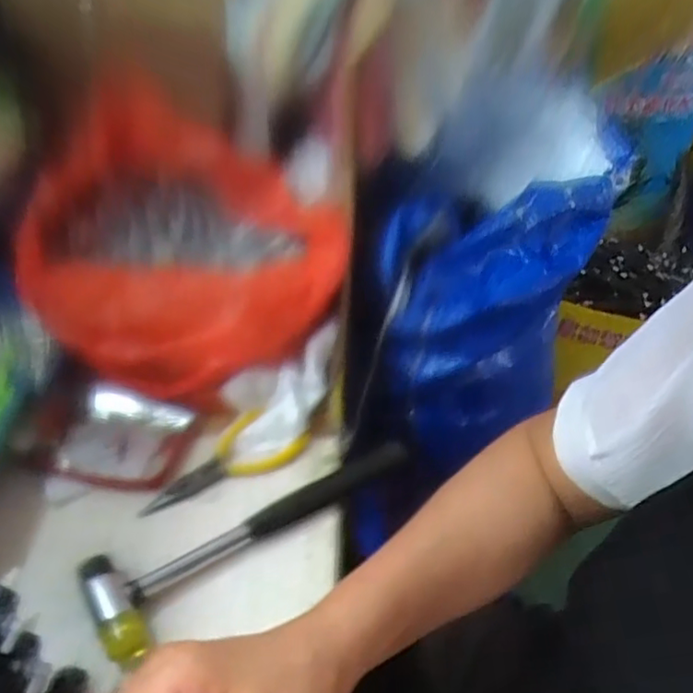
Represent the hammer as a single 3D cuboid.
[{"bbox_3d":[-0.054,0.119,0.402,0.228,0.022,0.061,-22,47,-28],"label":"hammer"}]

